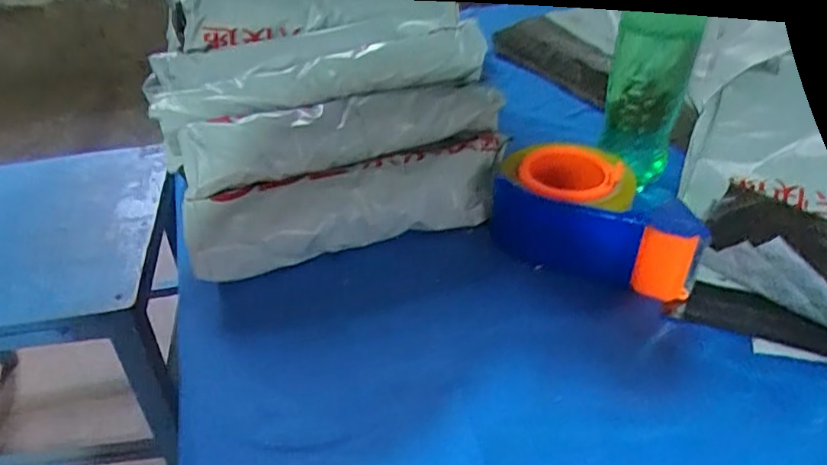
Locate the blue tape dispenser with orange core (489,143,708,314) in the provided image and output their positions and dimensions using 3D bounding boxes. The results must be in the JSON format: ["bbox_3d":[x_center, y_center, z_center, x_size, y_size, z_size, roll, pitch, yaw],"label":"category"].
[{"bbox_3d":[0.142,-0.016,0.460,0.162,0.060,0.098,21,44,26],"label":"blue tape dispenser with orange core"}]

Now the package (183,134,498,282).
[{"bbox_3d":[-0.047,-0.019,0.475,0.253,0.062,0.055,-12,40,-12],"label":"package"}]

